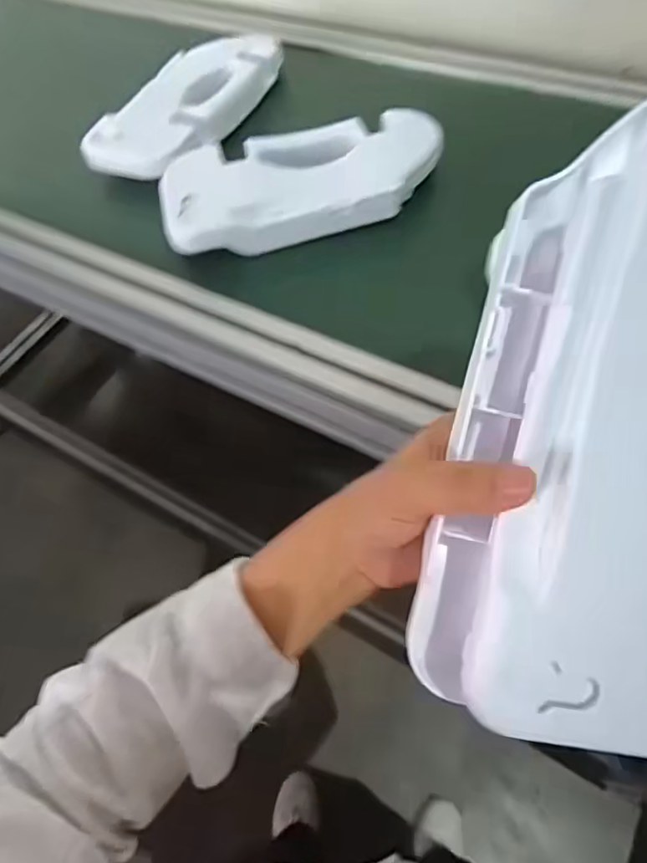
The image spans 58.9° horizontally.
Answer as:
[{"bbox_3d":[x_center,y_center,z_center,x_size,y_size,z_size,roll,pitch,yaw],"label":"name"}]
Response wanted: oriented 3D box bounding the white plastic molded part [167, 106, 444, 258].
[{"bbox_3d":[-0.017,-0.236,0.533,0.260,0.032,0.126,-15,61,-8],"label":"white plastic molded part"}]

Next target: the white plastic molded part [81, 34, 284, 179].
[{"bbox_3d":[-0.146,-0.370,0.634,0.123,0.032,0.282,21,63,12],"label":"white plastic molded part"}]

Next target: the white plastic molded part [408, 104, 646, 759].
[{"bbox_3d":[0.124,-0.004,0.225,0.130,0.038,0.251,11,97,-4],"label":"white plastic molded part"}]

